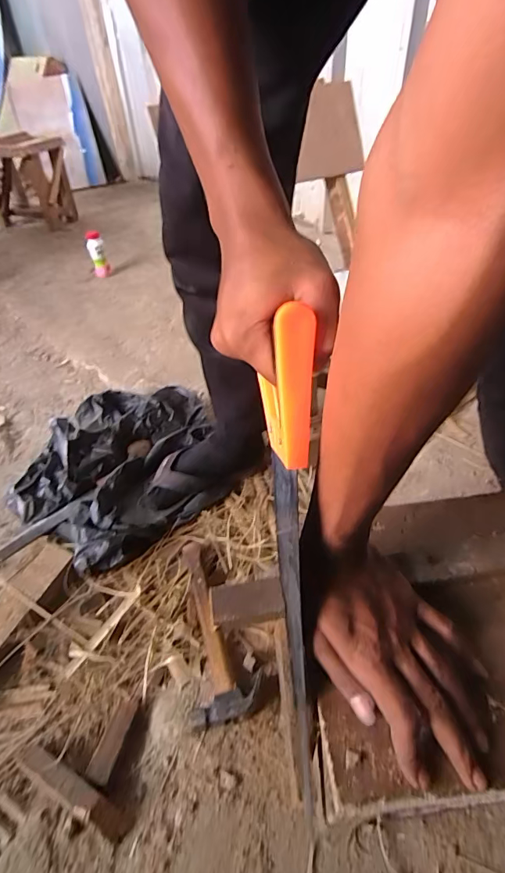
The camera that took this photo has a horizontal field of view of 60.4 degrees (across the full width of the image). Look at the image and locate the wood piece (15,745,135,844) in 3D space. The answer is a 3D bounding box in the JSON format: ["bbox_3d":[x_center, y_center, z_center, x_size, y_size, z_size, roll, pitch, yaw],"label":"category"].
[{"bbox_3d":[-0.199,0.374,0.463,0.163,0.037,0.027,16,48,20],"label":"wood piece"}]

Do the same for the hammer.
[{"bbox_3d":[-0.048,0.238,0.577,0.081,0.037,0.244,-9,45,-4],"label":"hammer"}]

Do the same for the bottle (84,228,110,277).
[{"bbox_3d":[-0.525,-0.616,1.477,0.057,0.139,0.050,-16,45,-10],"label":"bottle"}]

